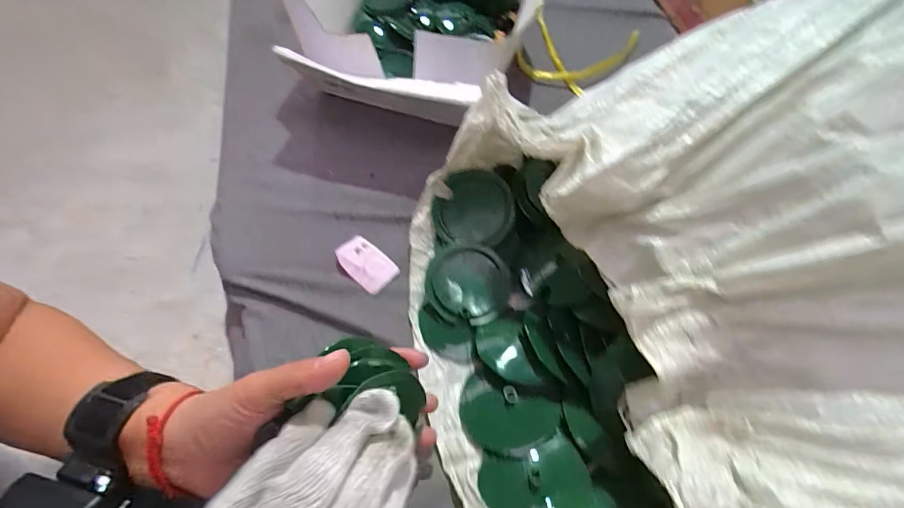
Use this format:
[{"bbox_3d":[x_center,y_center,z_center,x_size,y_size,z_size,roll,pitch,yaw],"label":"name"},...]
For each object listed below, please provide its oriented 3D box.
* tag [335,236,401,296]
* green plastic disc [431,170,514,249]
[{"bbox_3d":[-0.079,0.008,0.390,0.055,0.016,0.037,36,59,16],"label":"tag"},{"bbox_3d":[0.019,-0.042,0.396,0.074,0.006,0.068,0,86,4],"label":"green plastic disc"}]

